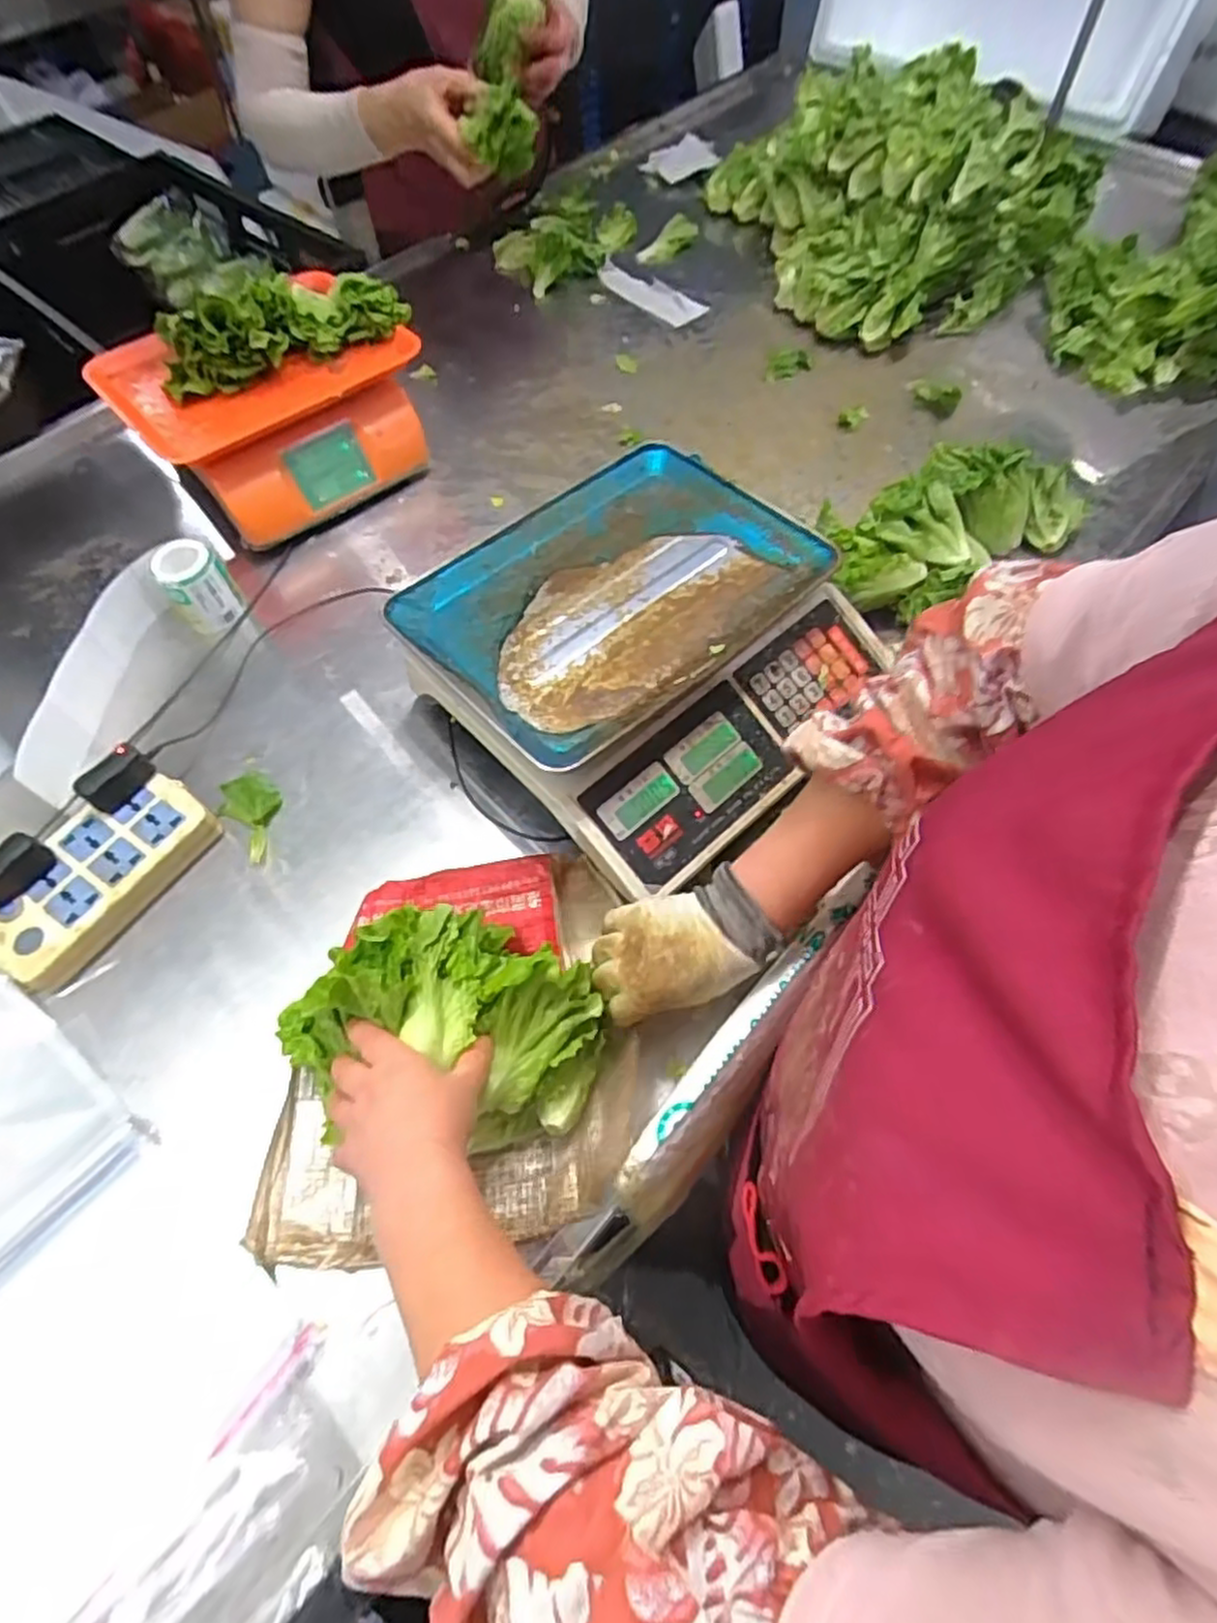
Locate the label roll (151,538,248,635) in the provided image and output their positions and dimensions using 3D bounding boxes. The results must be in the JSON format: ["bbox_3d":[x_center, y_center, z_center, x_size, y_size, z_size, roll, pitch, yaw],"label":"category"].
[{"bbox_3d":[-0.416,-0.230,0.744,0.064,0.066,0.063,-36,65,-17],"label":"label roll"}]

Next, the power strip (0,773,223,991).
[{"bbox_3d":[-0.416,0.052,0.600,0.100,0.029,0.180,28,65,17],"label":"power strip"}]

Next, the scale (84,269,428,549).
[{"bbox_3d":[-0.363,-0.441,0.827,0.297,0.135,0.209,-39,66,-18],"label":"scale"}]

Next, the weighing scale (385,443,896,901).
[{"bbox_3d":[0.032,-0.132,0.641,0.343,0.105,0.335,-41,67,-19],"label":"weighing scale"}]

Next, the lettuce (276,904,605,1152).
[{"bbox_3d":[-0.114,0.133,0.486,0.215,0.097,0.139,1,61,3],"label":"lettuce"}]

